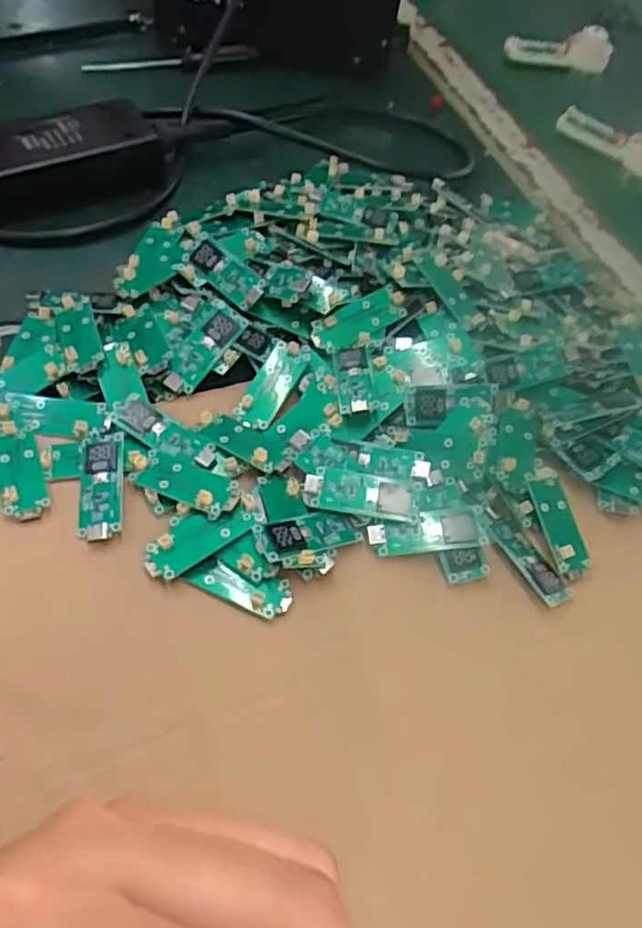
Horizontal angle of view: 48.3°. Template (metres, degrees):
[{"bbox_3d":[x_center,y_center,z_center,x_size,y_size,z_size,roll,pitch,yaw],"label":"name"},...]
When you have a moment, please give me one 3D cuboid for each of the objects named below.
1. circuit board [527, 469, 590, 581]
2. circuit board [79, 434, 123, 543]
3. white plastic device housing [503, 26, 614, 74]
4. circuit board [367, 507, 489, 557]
[{"bbox_3d":[0.108,0.026,0.324,0.020,0.005,0.050,-2,67,-21],"label":"circuit board"},{"bbox_3d":[-0.095,0.009,0.309,0.018,0.005,0.052,-2,55,-9],"label":"circuit board"},{"bbox_3d":[0.207,-0.364,0.630,0.097,0.032,0.020,-1,55,-9],"label":"white plastic device housing"},{"bbox_3d":[0.047,0.029,0.312,0.051,0.006,0.019,-1,55,-9],"label":"circuit board"}]

